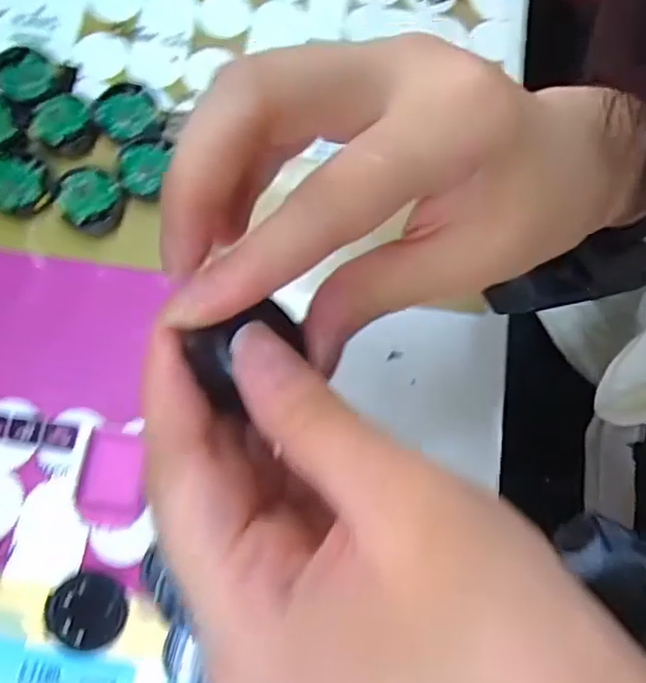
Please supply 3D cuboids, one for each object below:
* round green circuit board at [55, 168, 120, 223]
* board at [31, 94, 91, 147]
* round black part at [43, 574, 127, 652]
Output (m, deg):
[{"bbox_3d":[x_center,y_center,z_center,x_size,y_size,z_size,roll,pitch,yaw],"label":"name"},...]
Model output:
[{"bbox_3d":[-0.106,-0.066,0.274,0.025,0.004,0.025,-1,74,2],"label":"round green circuit board"},{"bbox_3d":[-0.123,-0.103,0.284,0.024,0.004,0.026,-1,75,2],"label":"board"},{"bbox_3d":[-0.090,0.102,0.233,0.030,0.004,0.026,9,74,1],"label":"round black part"}]

